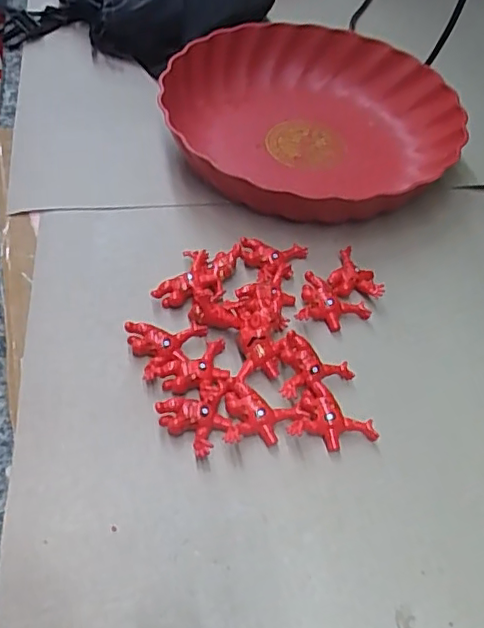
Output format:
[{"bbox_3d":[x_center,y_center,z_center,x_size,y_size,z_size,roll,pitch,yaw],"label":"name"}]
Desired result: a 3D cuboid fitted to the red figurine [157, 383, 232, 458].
[{"bbox_3d":[-0.023,0.060,0.328,0.036,0.014,0.035,-18,53,-22],"label":"red figurine"}]

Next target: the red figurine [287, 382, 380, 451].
[{"bbox_3d":[0.052,0.063,0.336,0.045,0.014,0.035,22,49,12],"label":"red figurine"}]

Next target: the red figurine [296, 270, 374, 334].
[{"bbox_3d":[0.061,-0.005,0.392,0.046,0.016,0.032,14,48,5],"label":"red figurine"}]

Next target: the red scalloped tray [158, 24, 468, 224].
[{"bbox_3d":[0.055,-0.164,0.499,0.225,0.047,0.241,-7,50,-13],"label":"red scalloped tray"}]

